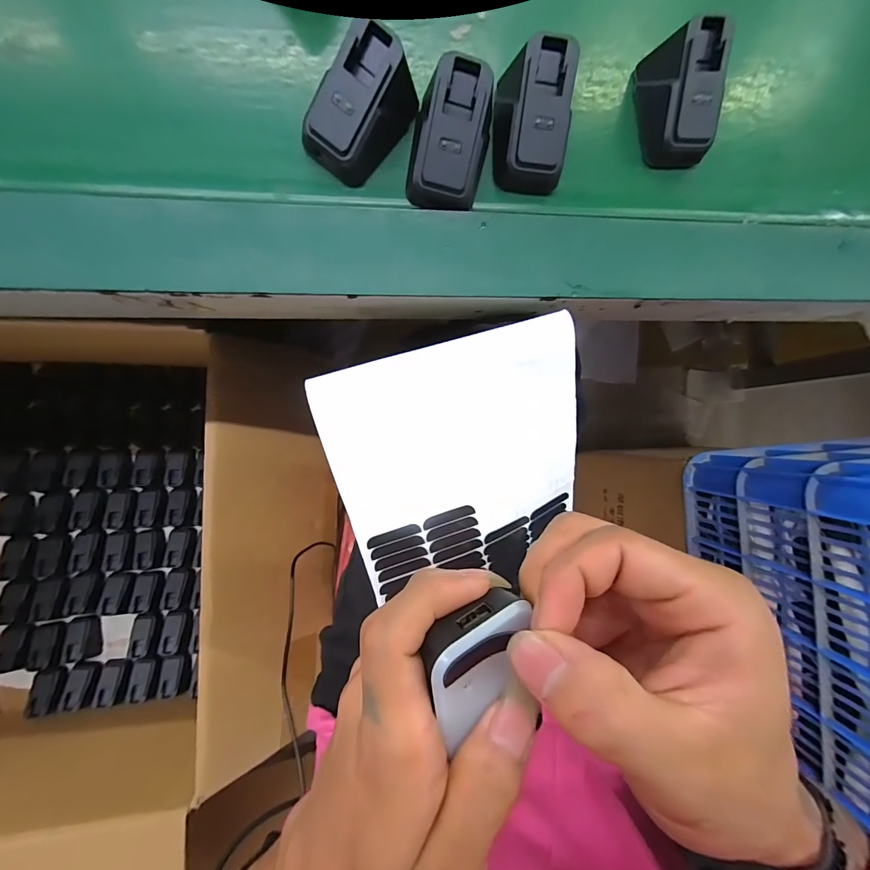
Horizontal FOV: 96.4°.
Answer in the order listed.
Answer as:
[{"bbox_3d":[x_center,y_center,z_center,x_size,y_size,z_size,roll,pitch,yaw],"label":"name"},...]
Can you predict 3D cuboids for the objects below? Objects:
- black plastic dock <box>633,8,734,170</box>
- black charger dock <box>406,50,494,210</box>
[{"bbox_3d":[0.155,-0.211,0.241,0.043,0.038,0.069,-8,91,-6],"label":"black plastic dock"},{"bbox_3d":[0.008,-0.165,0.221,0.043,0.037,0.065,13,88,-6],"label":"black charger dock"}]

